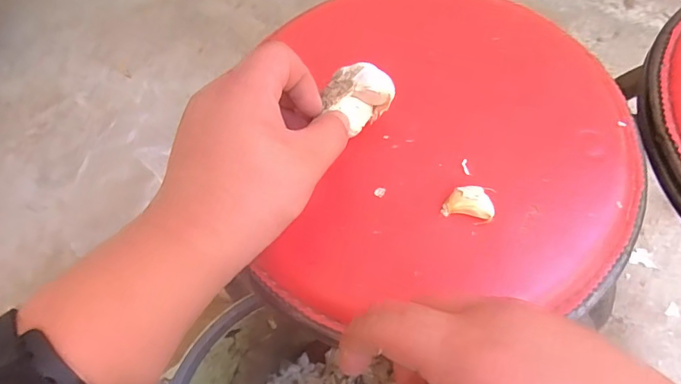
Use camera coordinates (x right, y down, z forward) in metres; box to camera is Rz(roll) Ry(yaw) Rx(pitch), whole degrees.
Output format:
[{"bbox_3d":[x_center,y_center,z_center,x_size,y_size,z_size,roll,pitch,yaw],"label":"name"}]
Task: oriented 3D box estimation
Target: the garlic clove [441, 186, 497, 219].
[{"bbox_3d":[0.077,0.006,0.285,0.029,0.014,0.016,8,67,6],"label":"garlic clove"}]

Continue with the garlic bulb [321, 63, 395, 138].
[{"bbox_3d":[0.010,-0.059,0.304,0.040,0.035,0.033,-28,70,-9],"label":"garlic bulb"}]

